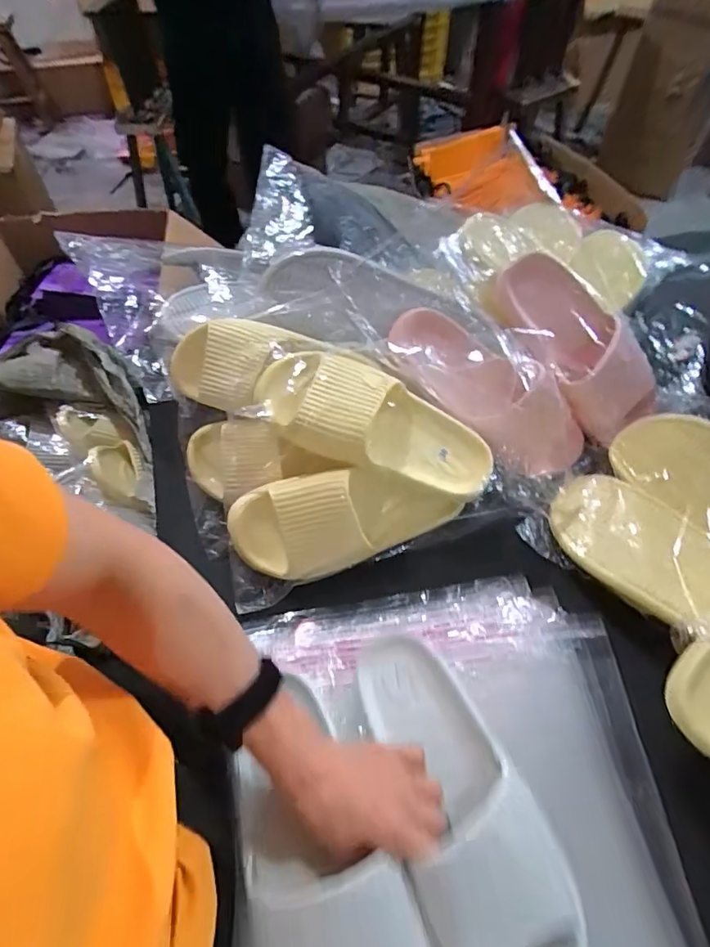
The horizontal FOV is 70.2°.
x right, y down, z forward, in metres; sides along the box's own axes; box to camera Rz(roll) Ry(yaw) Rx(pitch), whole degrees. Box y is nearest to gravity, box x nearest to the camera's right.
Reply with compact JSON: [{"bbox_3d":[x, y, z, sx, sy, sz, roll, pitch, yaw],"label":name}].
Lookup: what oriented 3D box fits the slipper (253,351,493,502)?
[{"bbox_3d":[0.024,-0.050,0.509,0.239,0.067,0.083,22,56,-12],"label":"slipper"}]

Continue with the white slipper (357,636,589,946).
[{"bbox_3d":[0.081,0.255,0.389,0.107,0.076,0.274,-16,53,-11],"label":"white slipper"}]

